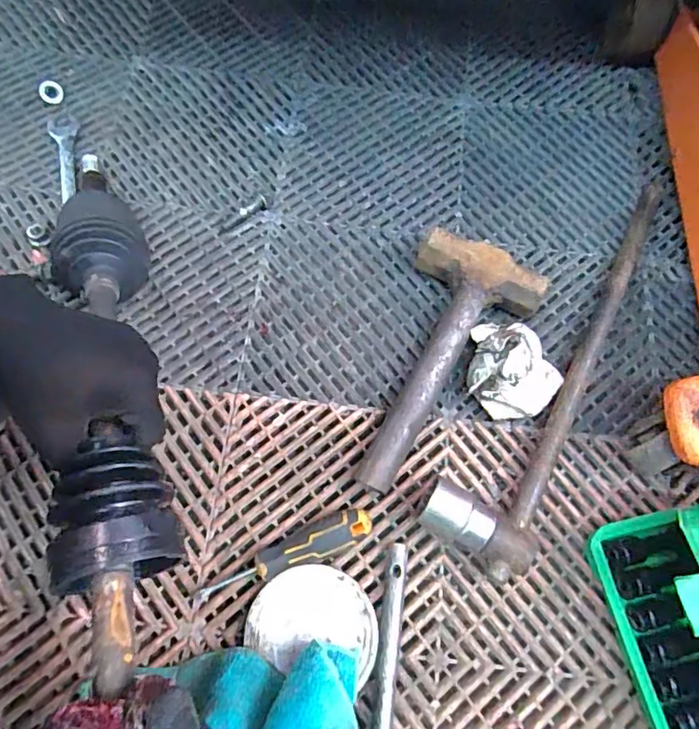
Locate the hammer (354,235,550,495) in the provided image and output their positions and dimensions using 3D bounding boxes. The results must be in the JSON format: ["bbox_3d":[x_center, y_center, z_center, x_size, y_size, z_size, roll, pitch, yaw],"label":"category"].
[{"bbox_3d":[0.086,0.004,0.489,0.119,0.049,0.248,22,70,8],"label":"hammer"}]

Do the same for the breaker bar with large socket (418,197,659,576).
[{"bbox_3d":[0.219,-0.019,0.511,0.096,0.041,0.458,32,72,11],"label":"breaker bar with large socket"}]

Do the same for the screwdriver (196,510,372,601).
[{"bbox_3d":[-0.054,0.158,0.438,0.150,0.033,0.026,-20,70,-8],"label":"screwdriver"}]

